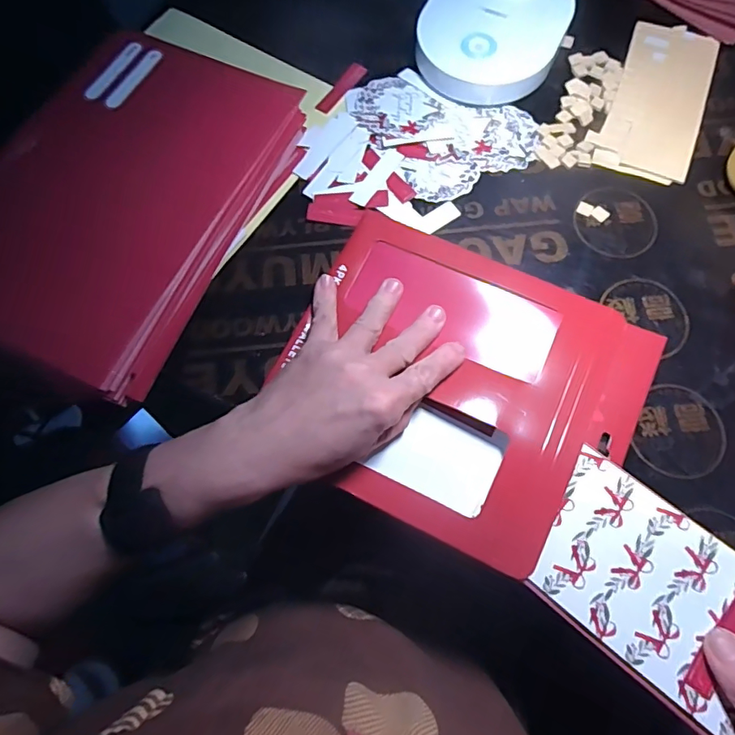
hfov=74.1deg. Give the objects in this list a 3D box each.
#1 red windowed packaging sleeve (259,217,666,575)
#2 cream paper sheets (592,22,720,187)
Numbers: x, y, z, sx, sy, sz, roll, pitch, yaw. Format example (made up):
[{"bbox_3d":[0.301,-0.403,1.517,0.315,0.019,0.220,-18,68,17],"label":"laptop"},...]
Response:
[{"bbox_3d":[0.061,0.008,0.333,0.232,0.020,0.198,25,74,9],"label":"red windowed packaging sleeve"},{"bbox_3d":[0.245,-0.227,0.406,0.070,0.007,0.164,21,73,8],"label":"cream paper sheets"}]

